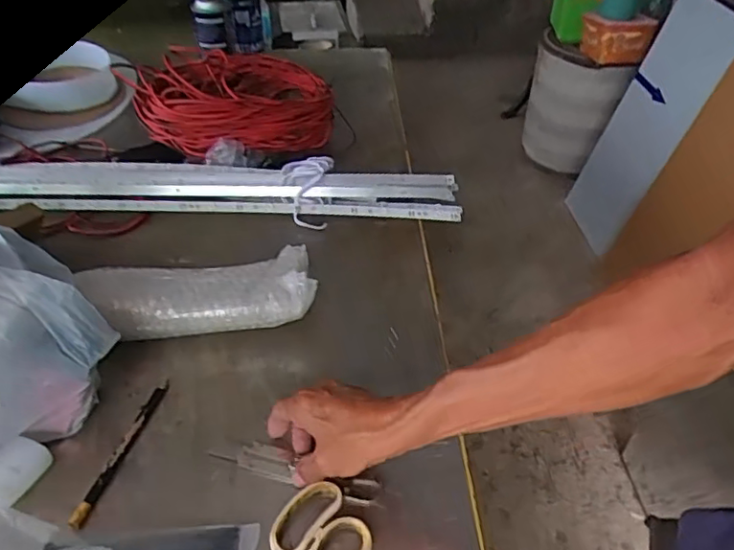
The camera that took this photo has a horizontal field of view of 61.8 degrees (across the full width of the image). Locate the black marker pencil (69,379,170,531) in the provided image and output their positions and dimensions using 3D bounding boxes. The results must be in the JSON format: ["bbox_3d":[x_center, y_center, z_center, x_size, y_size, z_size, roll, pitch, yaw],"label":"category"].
[{"bbox_3d":[-0.223,0.158,0.557,0.015,0.012,0.156,11,42,9],"label":"black marker pencil"}]

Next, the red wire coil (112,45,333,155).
[{"bbox_3d":[-0.204,-0.265,0.940,0.272,0.115,0.177,-19,46,-22],"label":"red wire coil"}]

